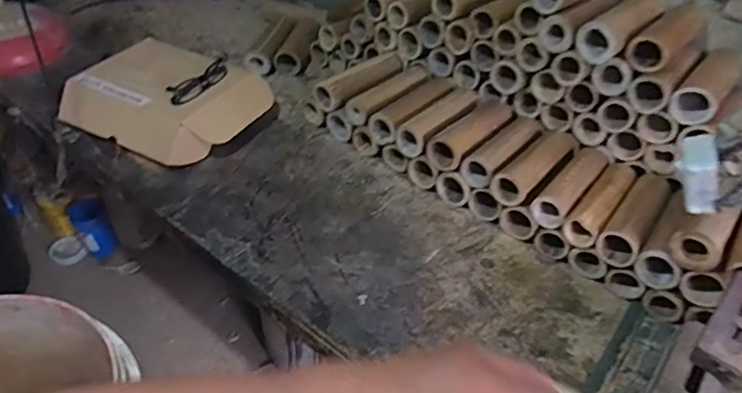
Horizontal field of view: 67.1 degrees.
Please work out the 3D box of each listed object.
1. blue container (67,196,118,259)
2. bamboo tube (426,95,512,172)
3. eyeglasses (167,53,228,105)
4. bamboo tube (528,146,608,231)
[{"bbox_3d":[-0.723,0.080,1.453,0.081,0.166,0.071,-24,47,-28],"label":"blue container"},{"bbox_3d":[0.168,-0.104,0.911,0.060,0.051,0.176,31,48,29],"label":"bamboo tube"},{"bbox_3d":[-0.291,-0.200,0.968,0.034,0.035,0.138,23,44,21],"label":"eyeglasses"},{"bbox_3d":[0.302,-0.018,0.840,0.052,0.043,0.179,30,47,28],"label":"bamboo tube"}]

